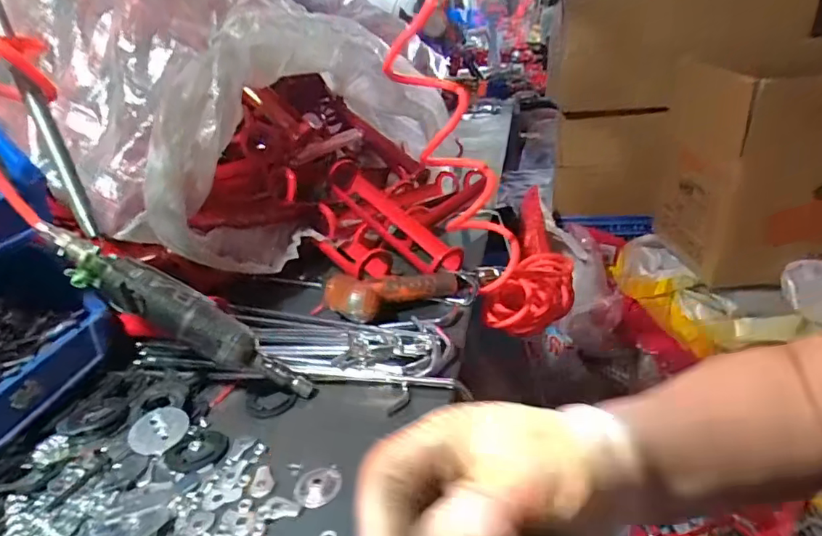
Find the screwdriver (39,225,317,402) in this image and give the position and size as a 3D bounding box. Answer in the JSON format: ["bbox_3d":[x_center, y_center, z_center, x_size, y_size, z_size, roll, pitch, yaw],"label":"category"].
[{"bbox_3d":[-0.199,0.042,0.448,0.257,0.034,0.037,33,25,-8],"label":"screwdriver"}]

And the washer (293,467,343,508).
[{"bbox_3d":[-0.068,0.157,0.374,0.034,0.004,0.032,-4,25,2],"label":"washer"}]

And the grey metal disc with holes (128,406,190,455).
[{"bbox_3d":[-0.216,0.138,0.441,0.047,0.009,0.046,-4,25,2],"label":"grey metal disc with holes"}]

